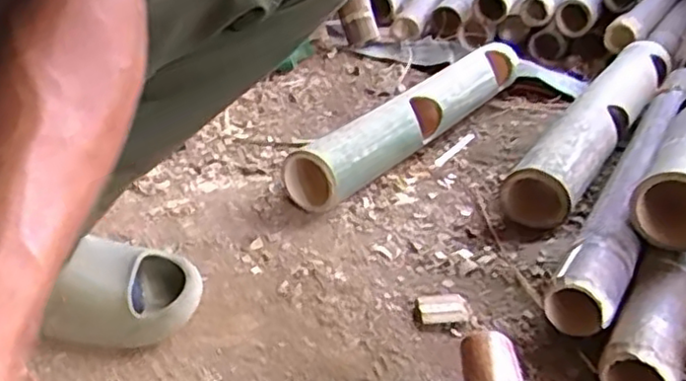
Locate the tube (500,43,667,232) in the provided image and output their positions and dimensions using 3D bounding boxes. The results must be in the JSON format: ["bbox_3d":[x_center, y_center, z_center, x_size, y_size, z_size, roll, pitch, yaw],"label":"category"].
[{"bbox_3d":[0.332,-0.090,0.892,0.088,0.101,0.479,19,33,27],"label":"tube"}]

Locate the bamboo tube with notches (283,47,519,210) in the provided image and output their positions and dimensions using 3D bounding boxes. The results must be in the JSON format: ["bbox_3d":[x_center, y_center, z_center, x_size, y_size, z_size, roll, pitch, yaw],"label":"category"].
[{"bbox_3d":[0.107,-0.093,0.899,0.077,0.080,0.477,23,35,32],"label":"bamboo tube with notches"}]

